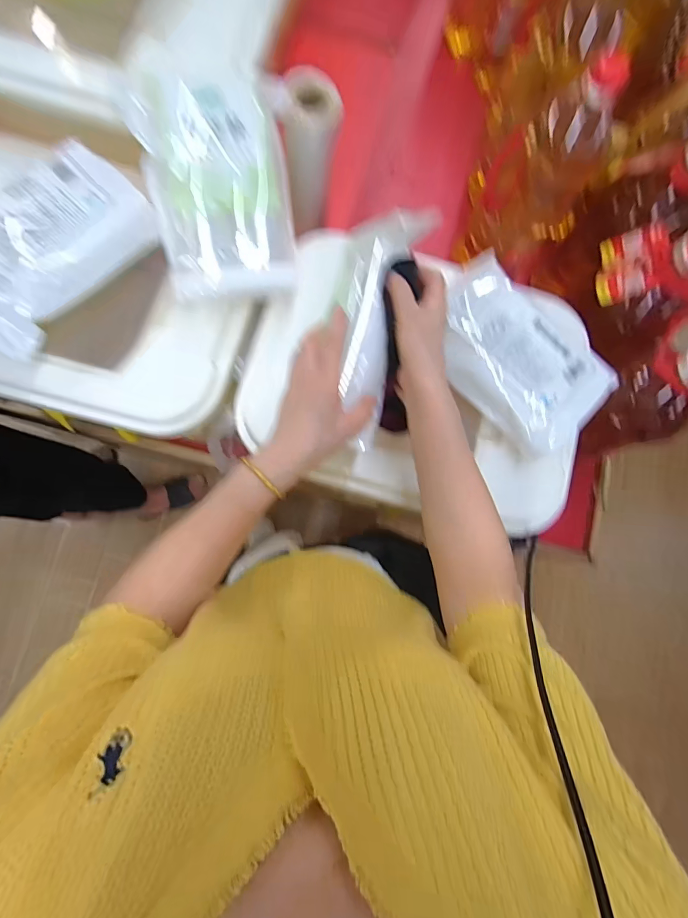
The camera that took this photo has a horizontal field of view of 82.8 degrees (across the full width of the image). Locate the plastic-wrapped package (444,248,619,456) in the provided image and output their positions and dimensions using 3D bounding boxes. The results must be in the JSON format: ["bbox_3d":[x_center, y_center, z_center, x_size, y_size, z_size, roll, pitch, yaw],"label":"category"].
[{"bbox_3d":[0.212,-0.130,0.477,0.149,0.042,0.235,-44,90,-8],"label":"plastic-wrapped package"}]

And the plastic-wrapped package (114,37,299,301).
[{"bbox_3d":[-0.142,-0.311,0.448,0.152,0.031,0.232,-17,119,-15],"label":"plastic-wrapped package"}]

